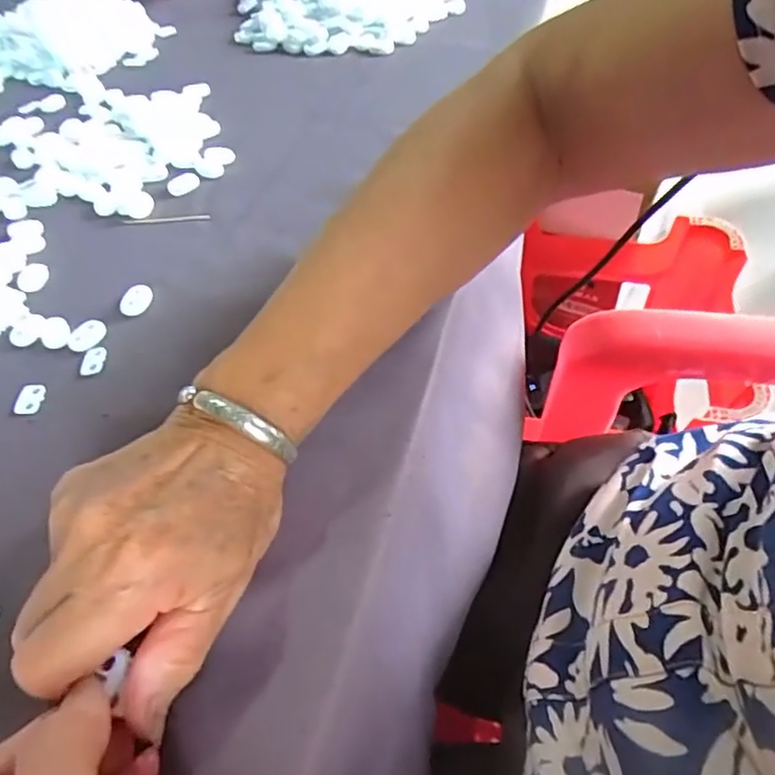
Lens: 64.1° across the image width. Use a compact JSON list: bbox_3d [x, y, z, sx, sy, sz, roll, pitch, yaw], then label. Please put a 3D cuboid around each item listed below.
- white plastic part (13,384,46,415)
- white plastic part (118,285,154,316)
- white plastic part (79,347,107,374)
[{"bbox_3d":[-0.191,0.005,0.330,0.014,0.004,0.019,-4,52,3],"label":"white plastic part"},{"bbox_3d":[-0.149,-0.053,0.367,0.015,0.006,0.022,16,55,17],"label":"white plastic part"},{"bbox_3d":[-0.164,-0.015,0.344,0.014,0.004,0.017,-6,51,-1],"label":"white plastic part"}]

